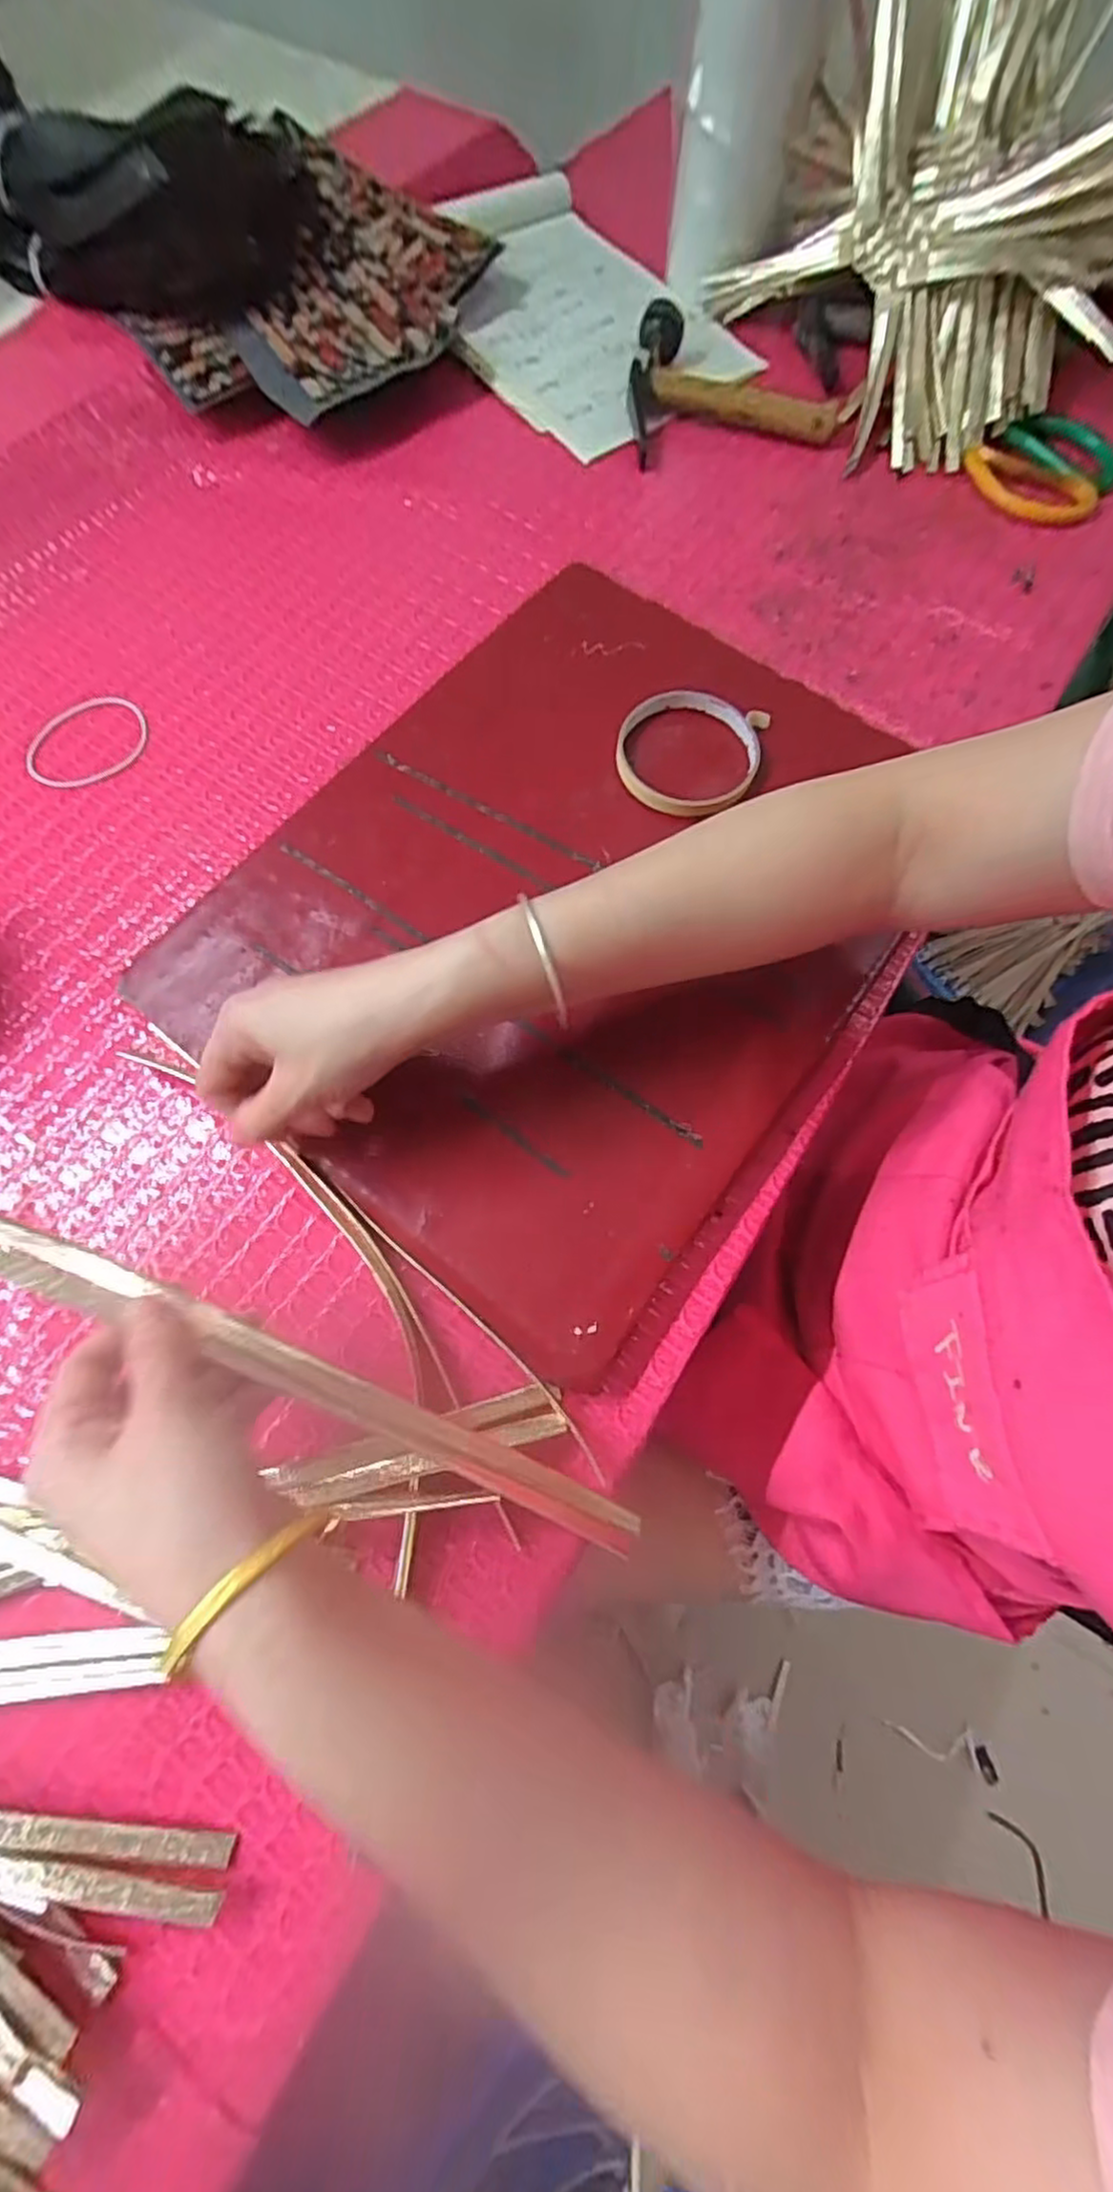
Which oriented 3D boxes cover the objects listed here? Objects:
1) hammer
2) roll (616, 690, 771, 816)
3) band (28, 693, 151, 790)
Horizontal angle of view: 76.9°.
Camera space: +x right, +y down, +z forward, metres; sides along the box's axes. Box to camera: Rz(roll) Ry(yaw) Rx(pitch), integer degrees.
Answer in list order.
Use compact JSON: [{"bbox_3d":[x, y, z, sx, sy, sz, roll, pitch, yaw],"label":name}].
[{"bbox_3d":[0.136,-0.505,0.501,0.164,0.034,0.111,9,71,2],"label":"hammer"},{"bbox_3d":[0.075,-0.196,0.401,0.079,0.014,0.080,0,71,-1],"label":"roll"},{"bbox_3d":[-0.285,-0.218,0.425,0.070,0.004,0.068,-12,72,-6],"label":"band"}]

